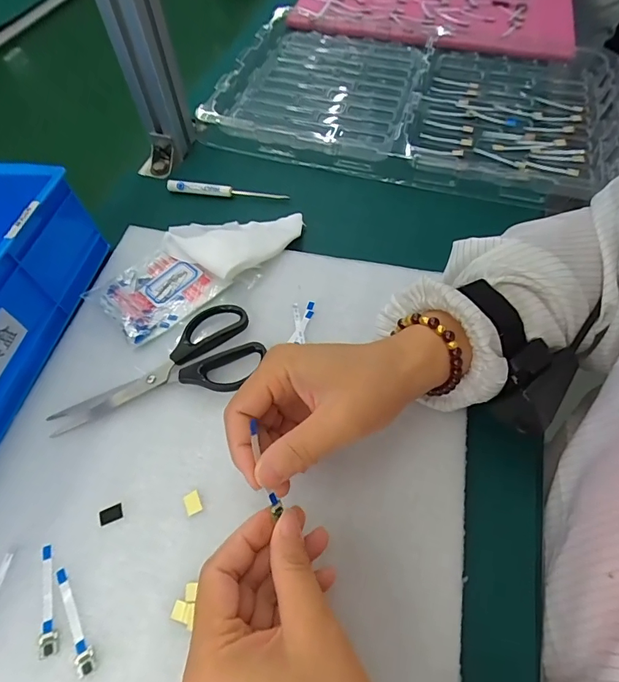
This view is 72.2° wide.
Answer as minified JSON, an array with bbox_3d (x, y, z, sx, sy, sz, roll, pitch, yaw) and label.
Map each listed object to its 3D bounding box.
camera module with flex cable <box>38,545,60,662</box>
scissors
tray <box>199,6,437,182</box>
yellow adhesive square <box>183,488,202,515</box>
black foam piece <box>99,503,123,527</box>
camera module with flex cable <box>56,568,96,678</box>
[{"bbox_3d":[-0.157,0.154,0.255,0.010,0.004,0.060,-17,61,-9],"label":"camera module with flex cable"},{"bbox_3d":[-0.116,0.025,0.326,0.159,0.011,0.068,-24,62,-13],"label":"scissors"},{"bbox_3d":[0.026,-0.344,0.560,0.264,0.031,0.325,13,61,8],"label":"tray"},{"bbox_3d":[-0.078,0.107,0.282,0.010,0.004,0.014,-23,62,-12],"label":"yellow adhesive square"},{"bbox_3d":[-0.131,0.114,0.280,0.014,0.004,0.010,-20,59,-13],"label":"black foam piece"},{"bbox_3d":[-0.138,0.163,0.249,0.010,0.004,0.060,-27,63,-14],"label":"camera module with flex cable"}]

